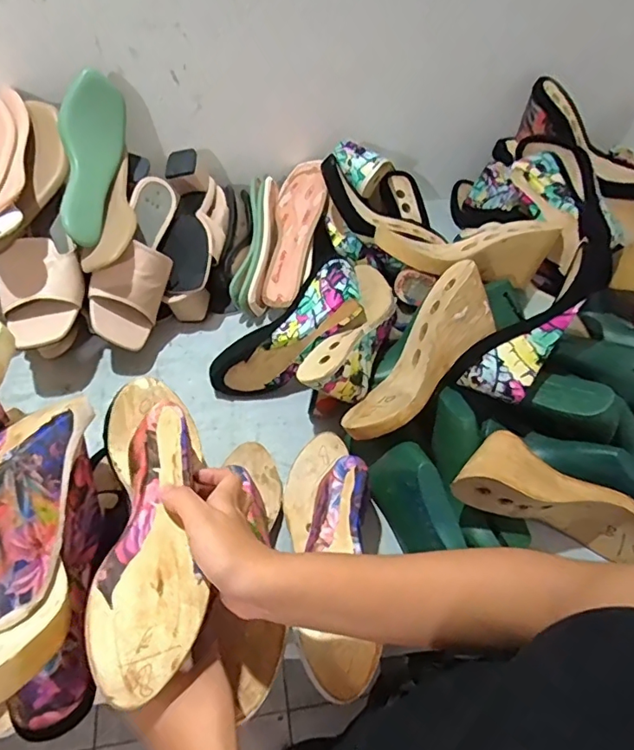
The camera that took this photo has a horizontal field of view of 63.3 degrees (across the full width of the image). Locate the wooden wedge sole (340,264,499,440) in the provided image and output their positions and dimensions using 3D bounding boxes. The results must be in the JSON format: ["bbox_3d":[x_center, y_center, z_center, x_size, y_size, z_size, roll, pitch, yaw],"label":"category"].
[{"bbox_3d":[0.124,-0.019,0.597,0.086,0.080,0.239,34,82,19],"label":"wooden wedge sole"}]

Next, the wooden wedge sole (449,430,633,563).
[{"bbox_3d":[0.259,0.129,0.557,0.246,0.085,0.076,26,54,-13],"label":"wooden wedge sole"}]

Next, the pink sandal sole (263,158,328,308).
[{"bbox_3d":[-0.029,-0.221,0.761,0.082,0.032,0.256,-1,72,25],"label":"pink sandal sole"}]

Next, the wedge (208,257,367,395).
[{"bbox_3d":[-0.035,-0.055,0.662,0.237,0.064,0.089,-39,62,3],"label":"wedge"}]

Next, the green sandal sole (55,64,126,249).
[{"bbox_3d":[-0.292,-0.274,0.666,0.029,0.079,0.223,-1,81,32],"label":"green sandal sole"}]

